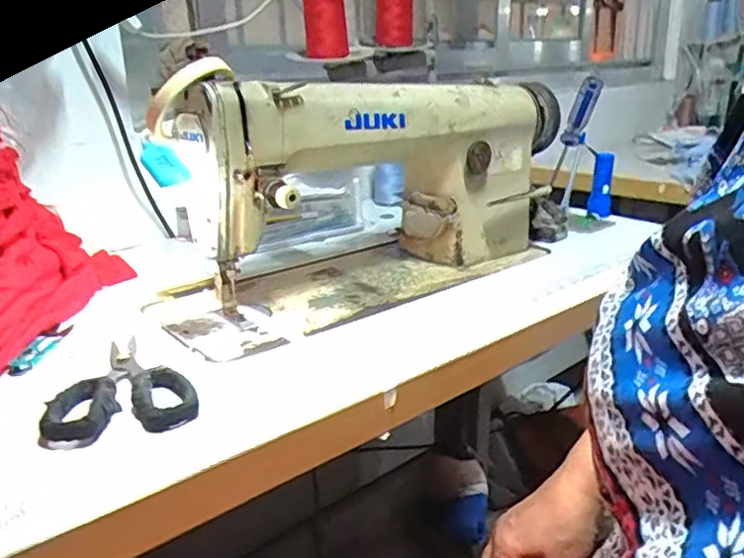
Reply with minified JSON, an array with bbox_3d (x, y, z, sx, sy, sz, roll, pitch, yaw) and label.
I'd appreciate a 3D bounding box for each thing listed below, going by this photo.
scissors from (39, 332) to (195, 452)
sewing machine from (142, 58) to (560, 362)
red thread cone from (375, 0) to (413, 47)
[{"bbox_3d":[-0.191,0.075,0.468,0.097,0.020,0.150,-12,21,-18],"label":"scissors"},{"bbox_3d":[0.002,-0.114,0.696,0.526,0.238,0.187,-21,26,-36],"label":"sewing machine"},{"bbox_3d":[0.034,-0.405,0.912,0.056,0.104,0.059,-3,20,4],"label":"red thread cone"}]

